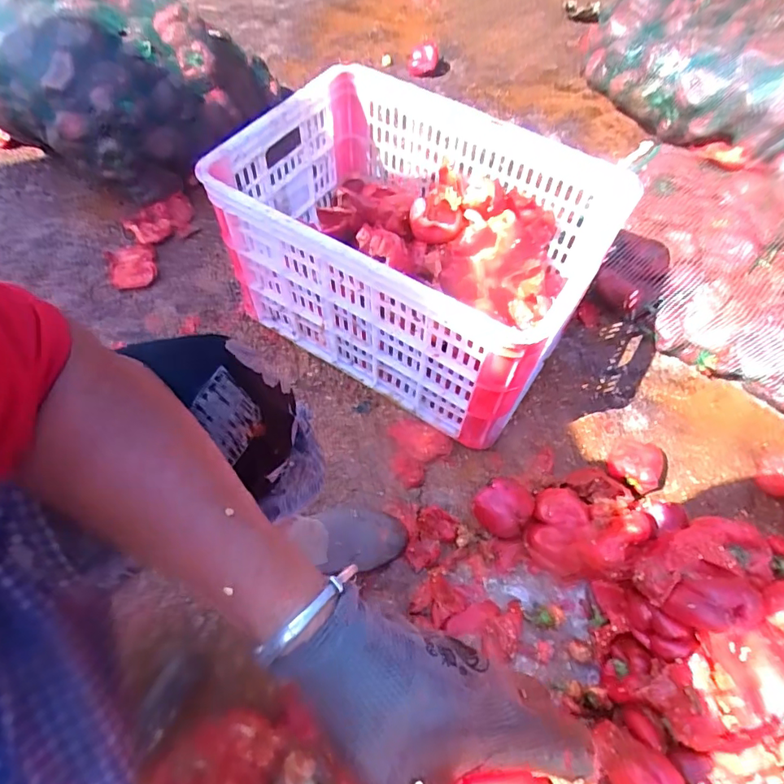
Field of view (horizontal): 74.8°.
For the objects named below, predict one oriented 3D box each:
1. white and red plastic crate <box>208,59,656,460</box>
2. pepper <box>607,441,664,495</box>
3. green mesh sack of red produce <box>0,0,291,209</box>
[{"bbox_3d":[0.032,-0.228,0.821,0.515,0.289,0.369,30,63,14],"label":"white and red plastic crate"},{"bbox_3d":[0.374,0.111,0.782,0.077,0.061,0.073,1,61,-2],"label":"pepper"},{"bbox_3d":[-0.654,-0.695,1.077,0.679,0.259,0.404,26,62,12],"label":"green mesh sack of red produce"}]

